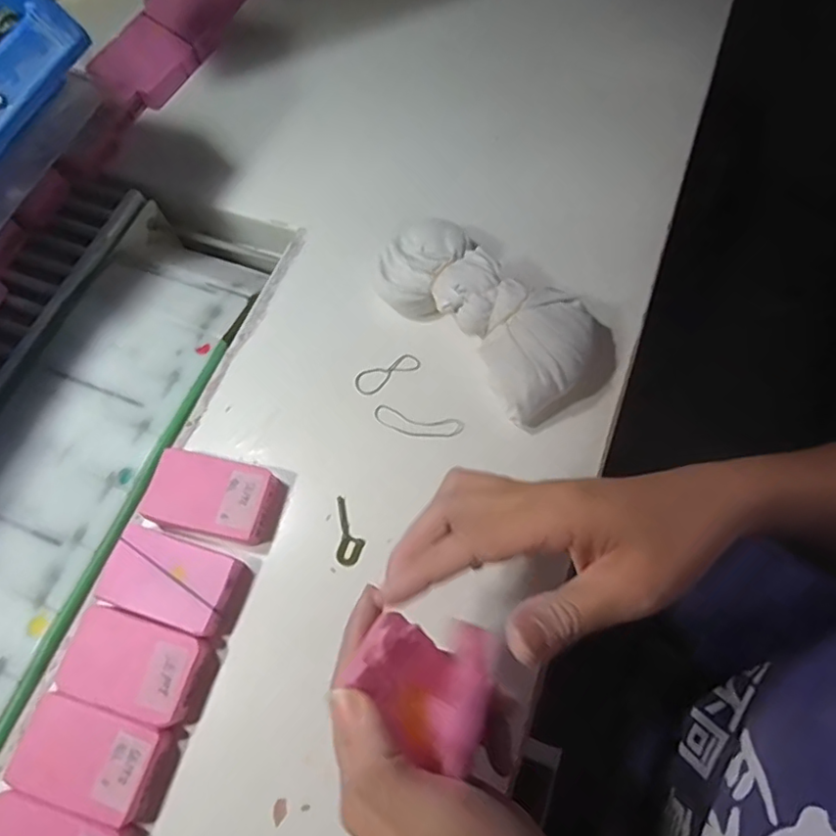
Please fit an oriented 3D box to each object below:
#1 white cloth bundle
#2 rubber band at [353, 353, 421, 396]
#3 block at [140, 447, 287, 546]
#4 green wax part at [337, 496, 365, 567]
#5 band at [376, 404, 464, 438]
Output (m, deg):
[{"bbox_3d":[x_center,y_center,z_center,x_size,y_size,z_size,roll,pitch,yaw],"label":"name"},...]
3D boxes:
[{"bbox_3d":[0.052,-0.075,0.383,0.093,0.049,0.165,-41,73,-14],"label":"white cloth bundle"},{"bbox_3d":[-0.021,-0.030,0.391,0.045,0.004,0.018,-28,71,-9],"label":"rubber band"},{"bbox_3d":[-0.123,0.049,0.355,0.074,0.019,0.046,13,70,6],"label":"block"},{"bbox_3d":[-0.041,0.067,0.353,0.016,0.004,0.041,-1,69,1],"label":"green wax part"},{"bbox_3d":[0.000,0.003,0.377,0.058,0.004,0.017,11,69,6],"label":"band"}]

